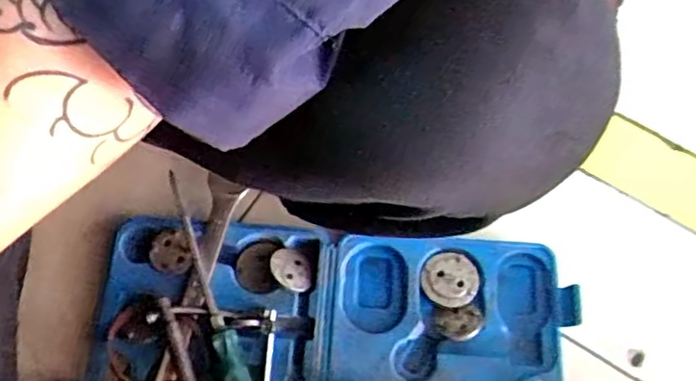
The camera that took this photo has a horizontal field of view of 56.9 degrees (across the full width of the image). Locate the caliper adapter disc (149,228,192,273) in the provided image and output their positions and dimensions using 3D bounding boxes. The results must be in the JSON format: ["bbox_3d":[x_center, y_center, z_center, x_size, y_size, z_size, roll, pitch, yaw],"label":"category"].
[{"bbox_3d":[-0.158,0.055,0.571,0.035,0.005,0.041,-20,70,-7],"label":"caliper adapter disc"}]

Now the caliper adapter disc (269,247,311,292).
[{"bbox_3d":[-0.050,0.070,0.571,0.034,0.008,0.042,-5,49,-27],"label":"caliper adapter disc"}]

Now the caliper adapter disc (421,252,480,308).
[{"bbox_3d":[0.090,0.078,0.564,0.048,0.010,0.048,0,69,0],"label":"caliper adapter disc"}]

